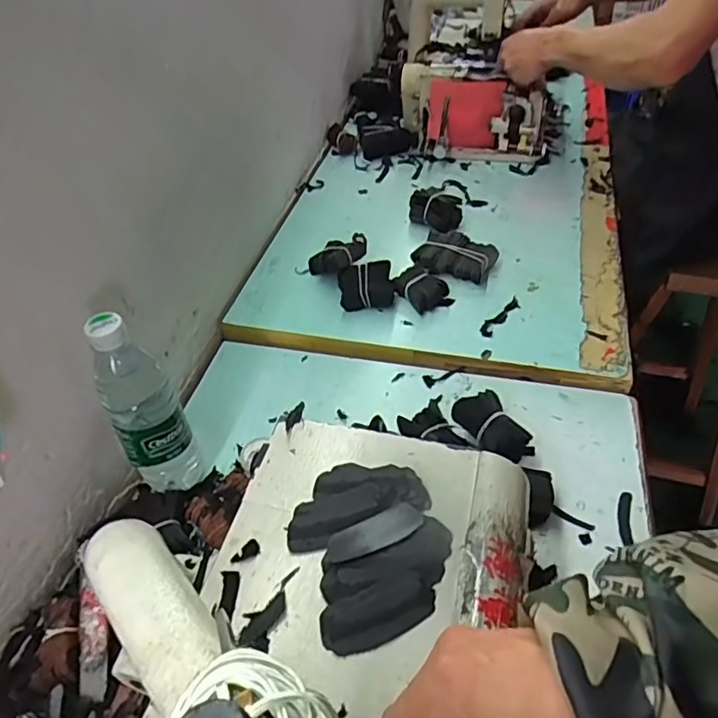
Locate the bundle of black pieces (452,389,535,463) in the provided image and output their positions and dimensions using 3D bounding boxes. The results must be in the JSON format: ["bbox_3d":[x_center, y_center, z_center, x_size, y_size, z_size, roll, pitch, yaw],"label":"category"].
[{"bbox_3d":[0.148,0.074,0.630,0.048,0.058,0.092,-36,52,-27],"label":"bundle of black pieces"}]

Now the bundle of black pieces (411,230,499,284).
[{"bbox_3d":[0.141,-0.153,0.845,0.109,0.028,0.080,19,50,21],"label":"bundle of black pieces"}]

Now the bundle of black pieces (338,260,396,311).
[{"bbox_3d":[0.010,-0.107,0.819,0.076,0.024,0.084,-6,45,-2],"label":"bundle of black pieces"}]

